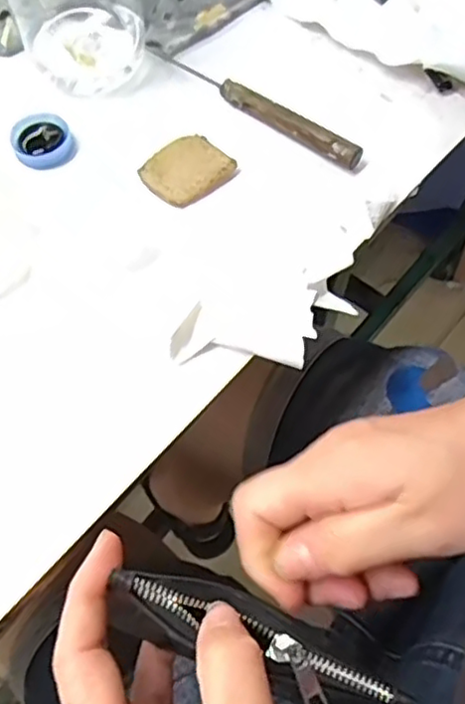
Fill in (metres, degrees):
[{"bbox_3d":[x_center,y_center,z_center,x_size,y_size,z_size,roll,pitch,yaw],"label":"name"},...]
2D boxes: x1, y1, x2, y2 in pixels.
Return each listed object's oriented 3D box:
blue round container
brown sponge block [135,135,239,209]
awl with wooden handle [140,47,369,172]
[{"bbox_3d":[-0.097,-0.109,0.337,0.031,0.011,0.033,0,64,-1],"label":"blue round container"},{"bbox_3d":[-0.023,-0.093,0.329,0.041,0.006,0.033,-38,70,-17],"label":"brown sponge block"},{"bbox_3d":[0.008,-0.134,0.346,0.138,0.013,0.009,35,69,15],"label":"awl with wooden handle"}]

